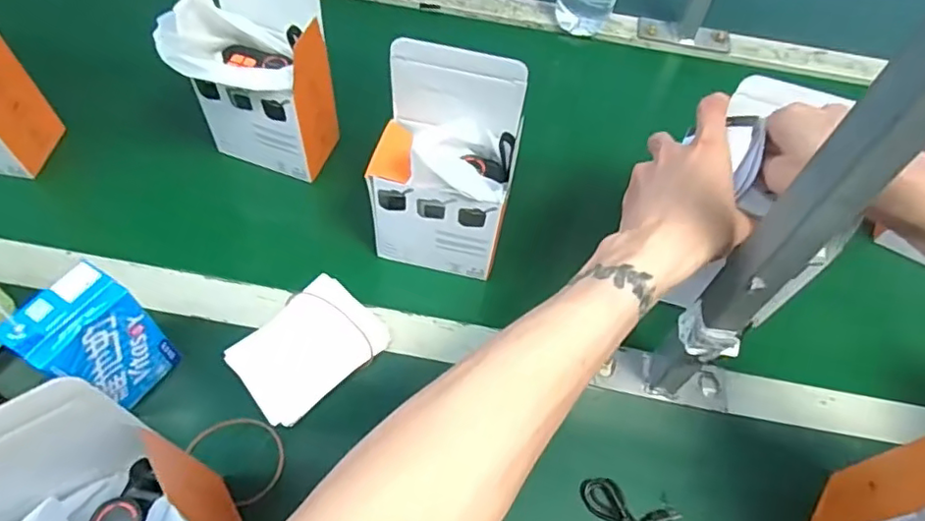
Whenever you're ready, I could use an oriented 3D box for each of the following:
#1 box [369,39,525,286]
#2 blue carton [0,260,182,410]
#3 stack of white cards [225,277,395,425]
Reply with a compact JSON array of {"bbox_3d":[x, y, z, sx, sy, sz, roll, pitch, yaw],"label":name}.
[{"bbox_3d":[-0.013,-0.070,0.462,0.103,0.176,0.068,10,56,3],"label":"box"},{"bbox_3d":[-0.245,0.060,0.401,0.042,0.109,0.067,27,59,14],"label":"blue carton"},{"bbox_3d":[-0.120,0.066,0.466,0.108,0.014,0.080,-37,66,-24],"label":"stack of white cards"}]

